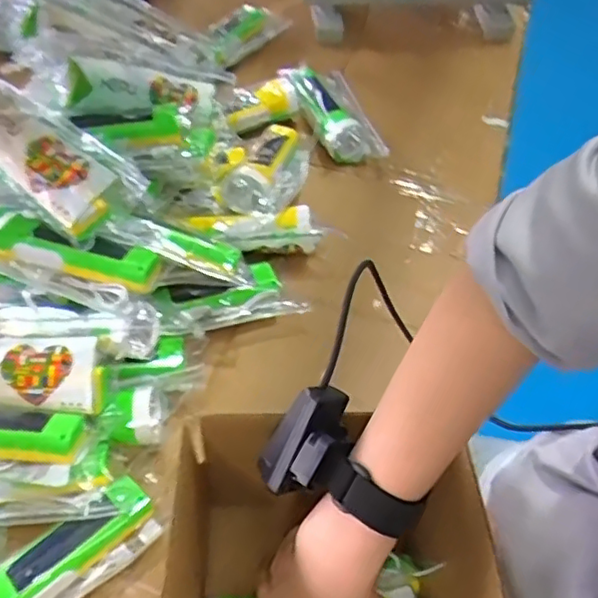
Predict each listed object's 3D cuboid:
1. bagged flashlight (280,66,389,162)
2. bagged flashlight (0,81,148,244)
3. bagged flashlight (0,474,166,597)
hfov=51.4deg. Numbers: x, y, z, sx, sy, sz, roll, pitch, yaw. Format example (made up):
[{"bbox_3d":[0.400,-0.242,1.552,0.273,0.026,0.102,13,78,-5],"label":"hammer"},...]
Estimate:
[{"bbox_3d":[0.051,-0.257,0.865,0.096,0.059,0.191,-17,58,-14],"label":"bagged flashlight"},{"bbox_3d":[-0.231,-0.136,0.563,0.200,0.051,0.088,35,61,19],"label":"bagged flashlight"},{"bbox_3d":[-0.198,0.225,0.491,0.190,0.052,0.065,-37,65,-24],"label":"bagged flashlight"}]

